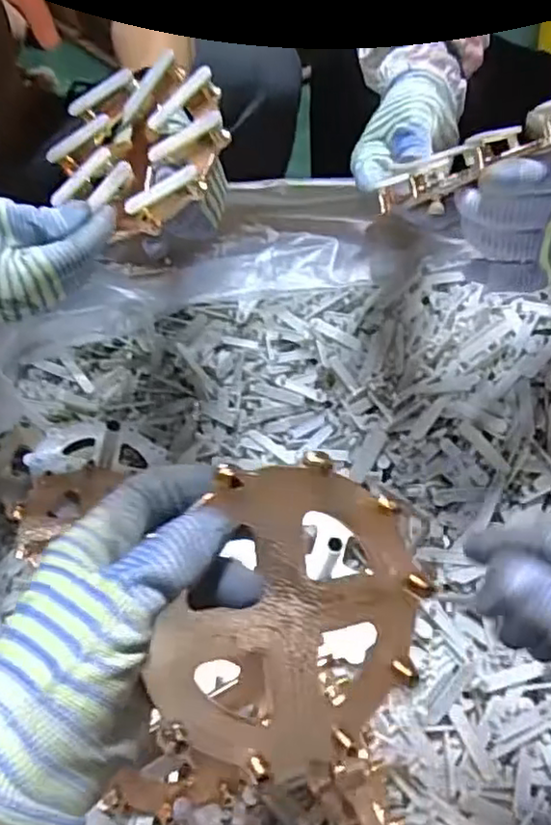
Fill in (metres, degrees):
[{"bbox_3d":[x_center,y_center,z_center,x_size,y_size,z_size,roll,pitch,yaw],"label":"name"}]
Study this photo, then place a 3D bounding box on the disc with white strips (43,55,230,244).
[{"bbox_3d":[-0.104,-0.195,0.495,0.149,0.056,0.145,-9,69,23],"label":"disc with white strips"}]

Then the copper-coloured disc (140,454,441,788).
[{"bbox_3d":[0.013,0.089,0.279,0.113,0.014,0.127,21,85,-18],"label":"copper-coloured disc"}]

